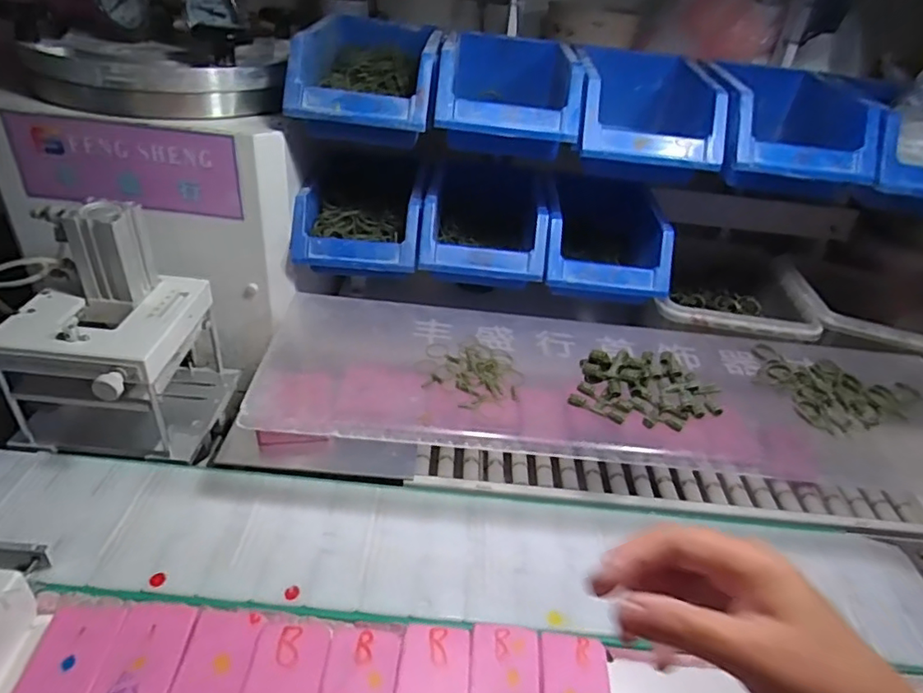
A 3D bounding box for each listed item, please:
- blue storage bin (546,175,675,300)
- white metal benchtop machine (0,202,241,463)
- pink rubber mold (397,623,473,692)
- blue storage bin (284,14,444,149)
[{"bbox_3d":[0.149,-0.117,0.626,0.124,0.074,0.172,6,35,-1],"label":"blue storage bin"},{"bbox_3d":[-0.306,-0.015,0.502,0.158,0.186,0.172,6,35,-2],"label":"white metal benchtop machine"},{"bbox_3d":[-0.017,0.216,0.370,0.044,0.016,0.072,7,35,0],"label":"pink rubber mold"},{"bbox_3d":[-0.082,-0.256,0.551,0.123,0.075,0.174,6,35,-1],"label":"blue storage bin"}]

